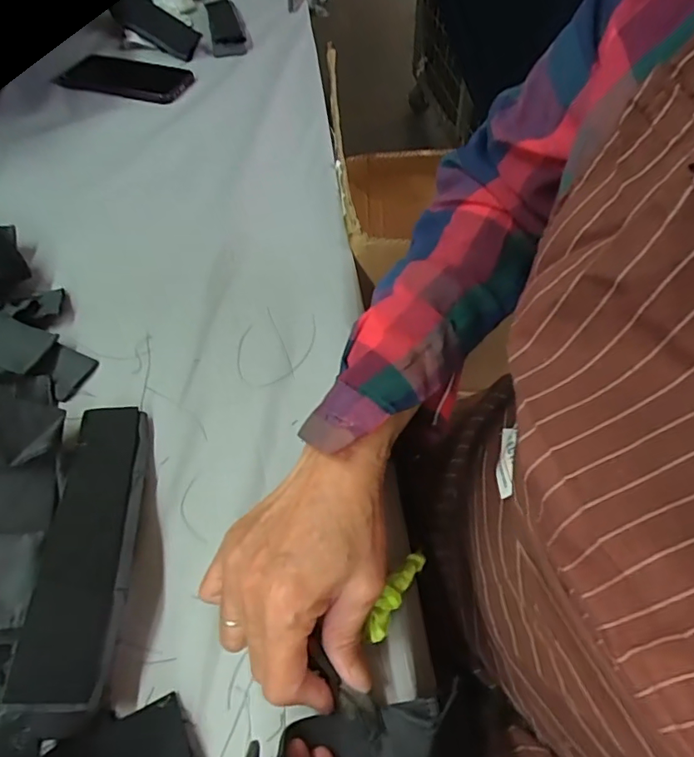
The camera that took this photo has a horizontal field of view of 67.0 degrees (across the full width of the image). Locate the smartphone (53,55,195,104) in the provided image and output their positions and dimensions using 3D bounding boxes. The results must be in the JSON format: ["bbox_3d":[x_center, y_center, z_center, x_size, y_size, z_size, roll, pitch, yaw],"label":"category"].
[{"bbox_3d":[-0.277,-0.375,0.655,0.158,0.012,0.077,17,64,9],"label":"smartphone"}]

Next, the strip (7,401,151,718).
[{"bbox_3d":[-0.152,0.088,0.312,0.047,0.018,0.183,6,45,-15],"label":"strip"}]

